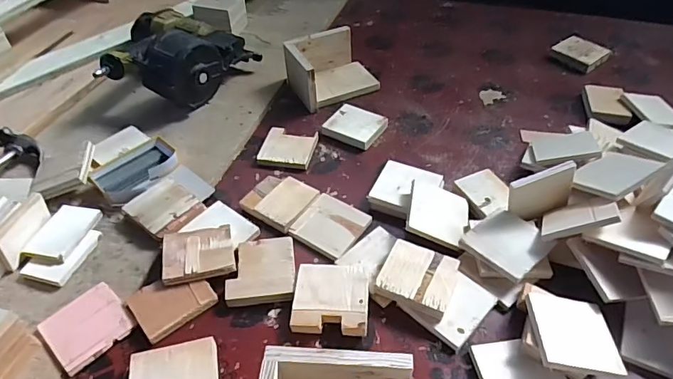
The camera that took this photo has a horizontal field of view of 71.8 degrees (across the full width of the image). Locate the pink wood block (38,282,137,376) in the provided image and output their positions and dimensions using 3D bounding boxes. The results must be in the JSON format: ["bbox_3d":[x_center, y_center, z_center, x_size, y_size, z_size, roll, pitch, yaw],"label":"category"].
[{"bbox_3d":[-0.306,0.166,0.570,0.091,0.009,0.088,34,55,30],"label":"pink wood block"}]

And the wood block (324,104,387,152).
[{"bbox_3d":[0.033,-0.116,0.842,0.092,0.020,0.085,24,51,23],"label":"wood block"}]

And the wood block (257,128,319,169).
[{"bbox_3d":[-0.083,-0.070,0.808,0.089,0.020,0.082,9,47,10],"label":"wood block"}]

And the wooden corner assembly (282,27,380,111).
[{"bbox_3d":[-0.010,-0.246,0.924,0.159,0.085,0.132,-20,49,-17],"label":"wooden corner assembly"}]

